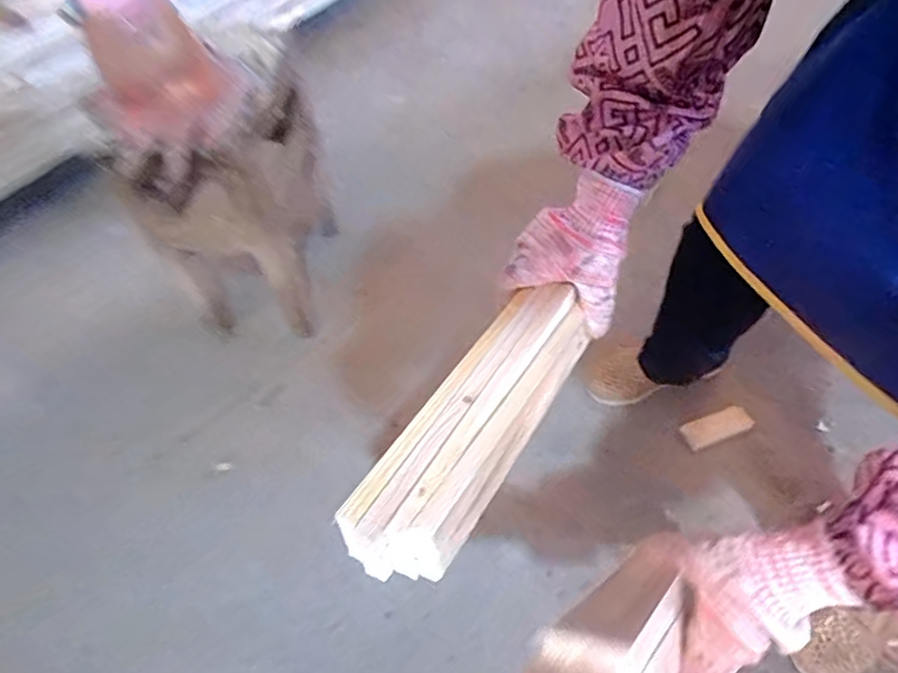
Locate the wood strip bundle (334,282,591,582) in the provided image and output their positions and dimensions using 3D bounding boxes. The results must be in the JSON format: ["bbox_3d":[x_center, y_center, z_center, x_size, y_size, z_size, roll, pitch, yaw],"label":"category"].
[{"bbox_3d":[0.024,0.057,0.393,0.072,0.041,0.266,25,43,19],"label":"wood strip bundle"}]

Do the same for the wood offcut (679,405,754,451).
[{"bbox_3d":[0.412,0.137,0.859,0.099,0.014,0.041,-18,56,-9],"label":"wood offcut"}]

